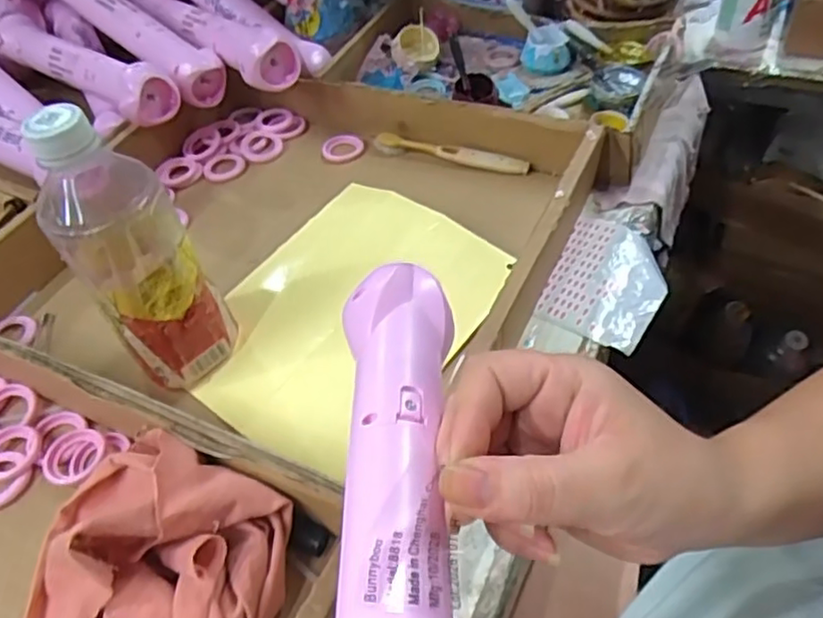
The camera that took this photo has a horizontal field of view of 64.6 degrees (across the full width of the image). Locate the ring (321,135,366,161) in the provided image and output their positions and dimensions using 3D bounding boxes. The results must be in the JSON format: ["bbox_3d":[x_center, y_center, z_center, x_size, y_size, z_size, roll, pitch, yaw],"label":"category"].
[{"bbox_3d":[-0.062,-0.145,0.586,0.035,0.007,0.034,-3,50,3],"label":"ring"}]

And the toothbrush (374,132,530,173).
[{"bbox_3d":[0.033,-0.134,0.563,0.137,0.016,0.011,14,53,17],"label":"toothbrush"}]

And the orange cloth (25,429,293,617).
[{"bbox_3d":[-0.135,0.143,0.308,0.134,0.068,0.169,2,50,7],"label":"orange cloth"}]

